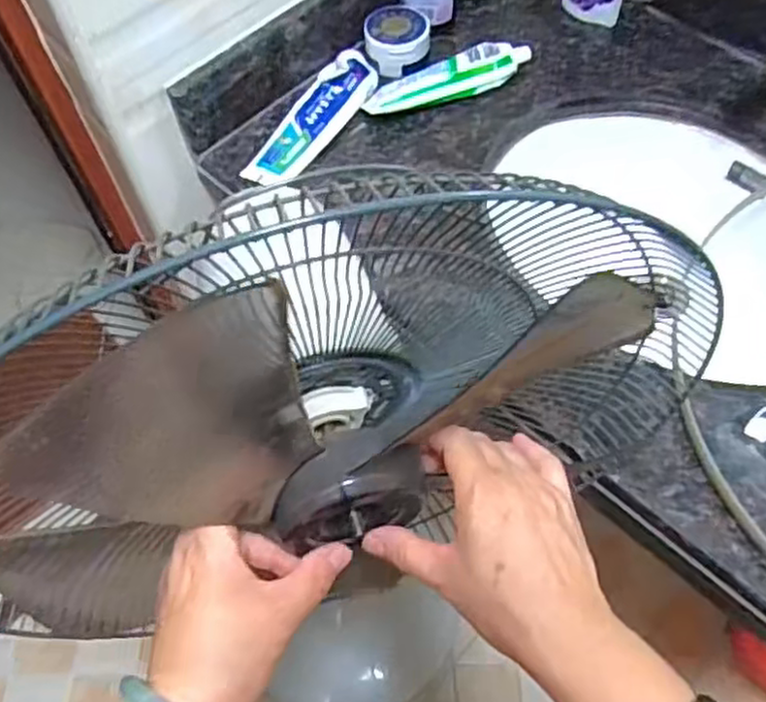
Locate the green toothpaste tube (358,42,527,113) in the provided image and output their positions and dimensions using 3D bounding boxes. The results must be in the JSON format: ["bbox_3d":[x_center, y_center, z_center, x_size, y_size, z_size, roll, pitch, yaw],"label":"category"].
[{"bbox_3d":[0.070,-0.276,0.740,0.177,0.027,0.040,-21,60,-11],"label":"green toothpaste tube"}]

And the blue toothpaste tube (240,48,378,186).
[{"bbox_3d":[-0.070,-0.234,0.721,0.058,0.025,0.174,29,64,18],"label":"blue toothpaste tube"}]

